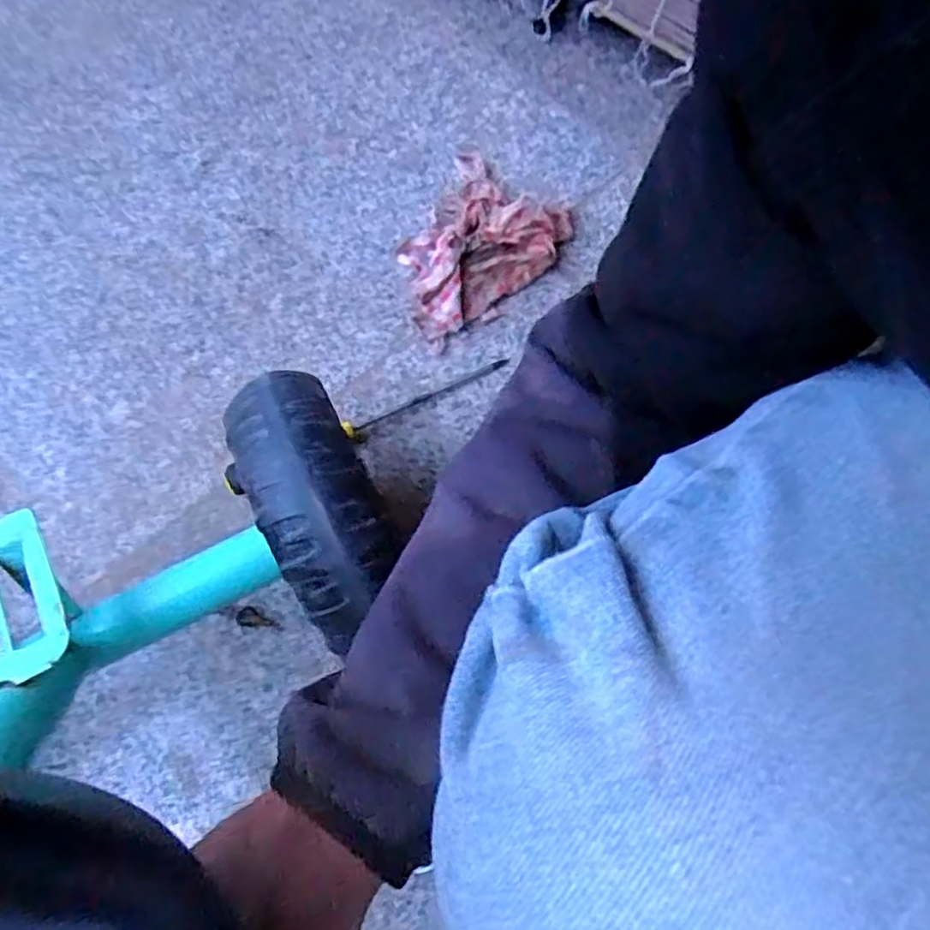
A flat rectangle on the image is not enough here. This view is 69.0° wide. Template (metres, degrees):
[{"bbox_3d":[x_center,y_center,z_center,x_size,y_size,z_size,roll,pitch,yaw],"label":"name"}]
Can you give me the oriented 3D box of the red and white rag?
[{"bbox_3d":[-0.003,-0.218,0.622,0.175,0.054,0.156,-38,75,-12],"label":"red and white rag"}]

